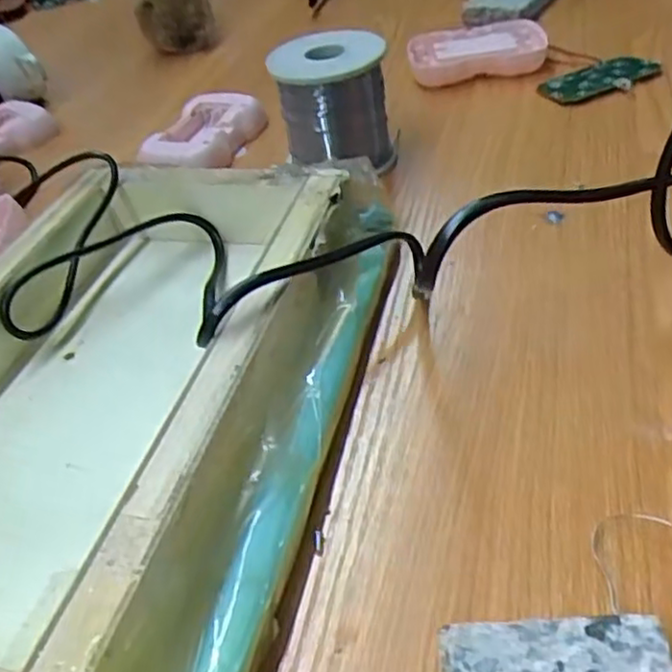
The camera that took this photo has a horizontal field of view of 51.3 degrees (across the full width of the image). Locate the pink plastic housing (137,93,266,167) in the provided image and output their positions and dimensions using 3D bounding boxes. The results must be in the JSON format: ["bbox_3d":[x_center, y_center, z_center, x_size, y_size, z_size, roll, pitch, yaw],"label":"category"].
[{"bbox_3d":[-0.083,-0.125,0.435,0.053,0.021,0.078,10,46,21],"label":"pink plastic housing"}]

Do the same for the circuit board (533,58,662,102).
[{"bbox_3d":[0.165,-0.162,0.442,0.077,0.010,0.038,-13,42,-3],"label":"circuit board"}]

